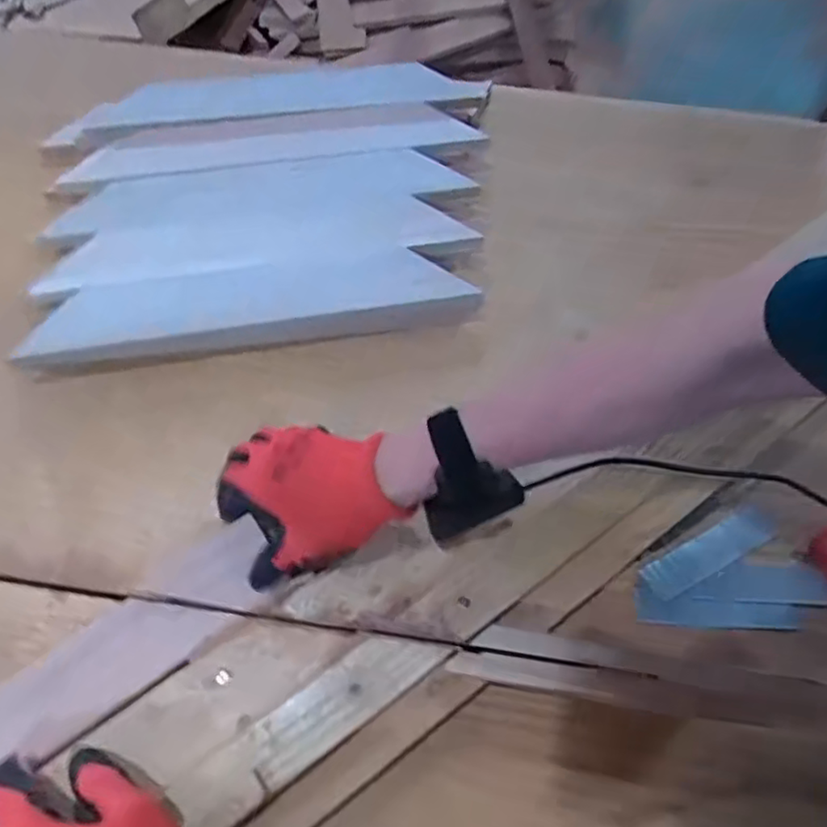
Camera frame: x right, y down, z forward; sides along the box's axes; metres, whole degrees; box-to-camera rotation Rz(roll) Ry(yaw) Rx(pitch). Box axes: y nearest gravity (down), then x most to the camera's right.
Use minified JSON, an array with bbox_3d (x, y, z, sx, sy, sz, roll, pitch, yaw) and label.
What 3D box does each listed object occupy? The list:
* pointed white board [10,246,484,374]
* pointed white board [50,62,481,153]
[{"bbox_3d":[-0.141,-0.094,0.551,0.370,0.028,0.064,-9,72,-3],"label":"pointed white board"},{"bbox_3d":[-0.137,-0.318,0.651,0.426,0.039,0.067,-7,72,-3],"label":"pointed white board"}]

